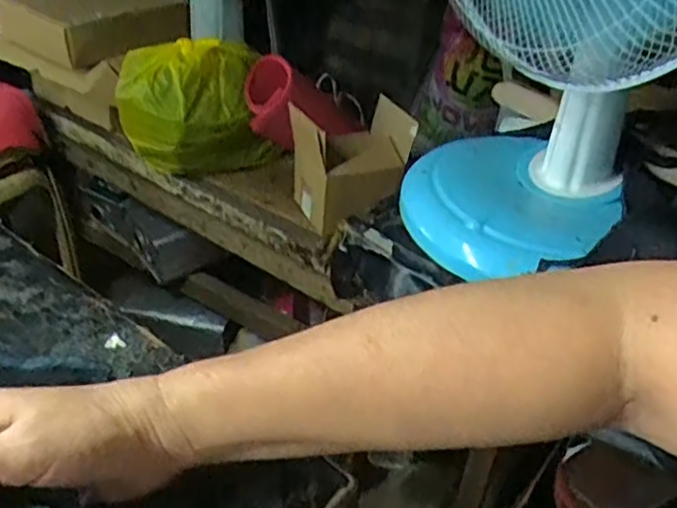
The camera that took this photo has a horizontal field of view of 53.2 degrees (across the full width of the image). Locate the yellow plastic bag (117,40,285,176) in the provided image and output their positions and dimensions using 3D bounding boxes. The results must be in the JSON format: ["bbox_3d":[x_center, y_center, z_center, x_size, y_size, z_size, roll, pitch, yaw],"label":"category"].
[{"bbox_3d":[-0.239,-0.241,1.137,0.243,0.193,0.158,-10,38,-20],"label":"yellow plastic bag"}]

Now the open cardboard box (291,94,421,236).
[{"bbox_3d":[0.022,-0.138,1.042,0.159,0.158,0.144,-11,39,-21],"label":"open cardboard box"}]

